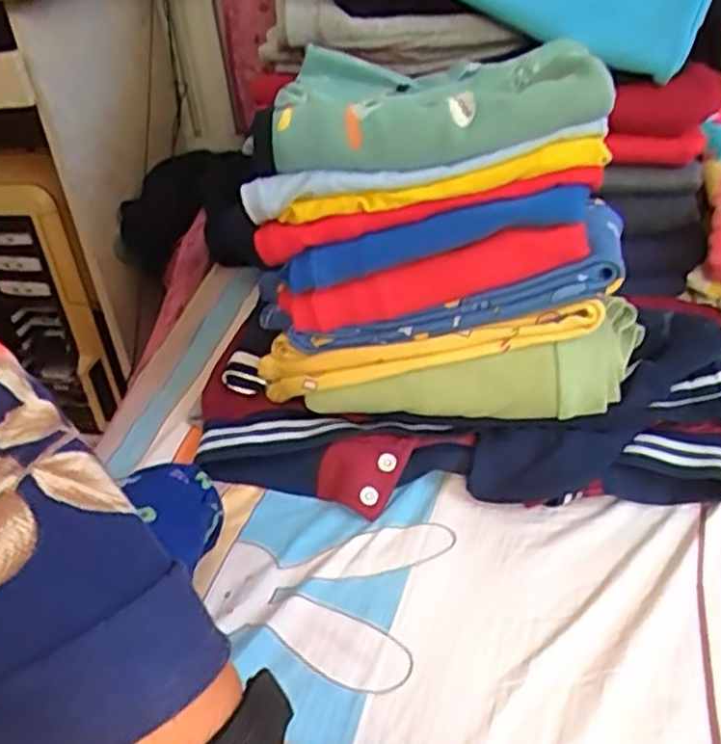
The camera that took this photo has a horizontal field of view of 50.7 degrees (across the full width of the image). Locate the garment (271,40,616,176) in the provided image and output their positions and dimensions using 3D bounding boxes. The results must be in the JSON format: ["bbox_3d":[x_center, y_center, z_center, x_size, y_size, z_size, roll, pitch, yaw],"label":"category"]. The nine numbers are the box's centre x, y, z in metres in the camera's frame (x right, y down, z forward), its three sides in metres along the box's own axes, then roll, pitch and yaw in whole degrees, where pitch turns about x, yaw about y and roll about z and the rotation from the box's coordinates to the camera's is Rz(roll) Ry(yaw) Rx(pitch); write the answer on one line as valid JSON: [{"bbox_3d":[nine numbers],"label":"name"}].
[{"bbox_3d":[0.052,-0.228,0.635,0.265,0.051,0.197,-3,34,4],"label":"garment"}]

